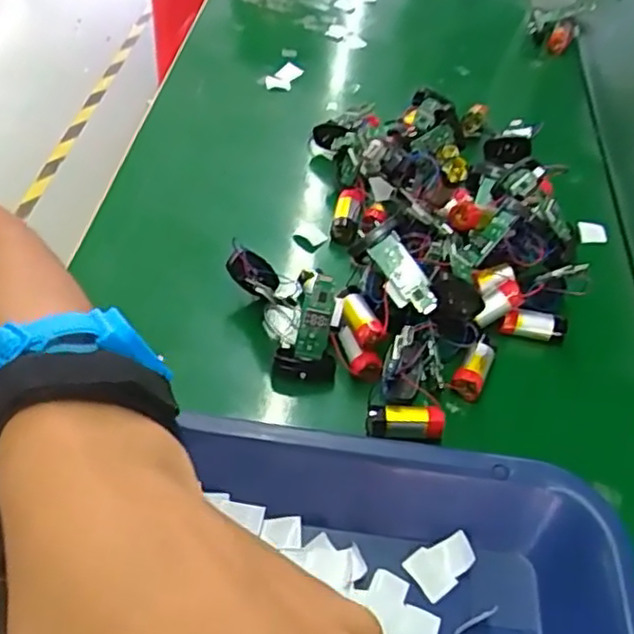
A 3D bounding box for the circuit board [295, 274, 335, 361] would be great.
[{"bbox_3d":[-0.001,0.001,0.336,0.014,0.044,0.008,16,17,8],"label":"circuit board"}]

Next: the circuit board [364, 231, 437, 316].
[{"bbox_3d":[0.043,-0.020,0.341,0.020,0.004,0.044,-37,84,11],"label":"circuit board"}]

